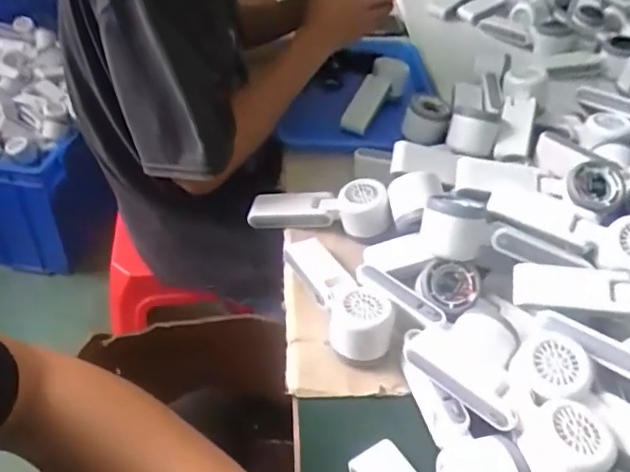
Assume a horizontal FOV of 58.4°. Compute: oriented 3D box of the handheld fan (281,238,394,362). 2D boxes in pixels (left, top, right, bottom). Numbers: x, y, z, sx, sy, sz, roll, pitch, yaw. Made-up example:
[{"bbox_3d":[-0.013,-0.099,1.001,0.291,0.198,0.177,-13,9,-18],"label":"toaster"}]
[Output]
[{"bbox_3d":[0.022,0.048,0.564,0.054,0.054,0.175,-13,46,-19],"label":"handheld fan"}]

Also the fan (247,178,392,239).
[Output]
[{"bbox_3d":[0.008,-0.032,0.674,0.172,0.047,0.055,-1,39,22],"label":"fan"}]

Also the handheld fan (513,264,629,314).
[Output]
[{"bbox_3d":[0.265,0.047,0.500,0.160,0.045,0.054,10,43,3],"label":"handheld fan"}]

